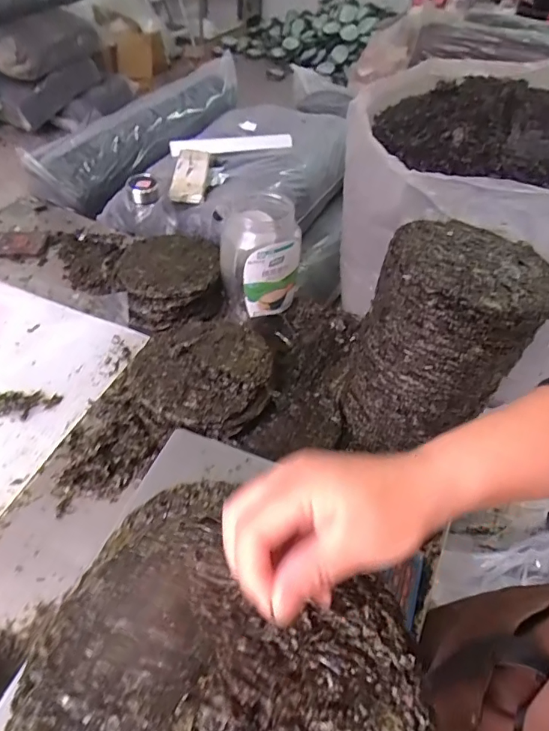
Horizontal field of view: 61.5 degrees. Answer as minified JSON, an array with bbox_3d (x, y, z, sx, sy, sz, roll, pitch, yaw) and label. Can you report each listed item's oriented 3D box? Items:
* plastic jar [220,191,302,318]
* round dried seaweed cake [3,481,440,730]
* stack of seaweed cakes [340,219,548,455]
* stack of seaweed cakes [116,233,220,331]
[{"bbox_3d":[-0.027,-0.209,0.870,0.138,0.189,0.133,3,48,-3],"label":"plastic jar"},{"bbox_3d":[-0.023,0.163,0.223,0.195,0.022,0.180,3,48,-3],"label":"round dried seaweed cake"},{"bbox_3d":[0.223,-0.027,0.652,0.191,0.291,0.184,22,50,14],"label":"stack of seaweed cakes"},{"bbox_3d":[-0.208,-0.168,0.914,0.195,0.077,0.199,-11,50,-15],"label":"stack of seaweed cakes"}]

